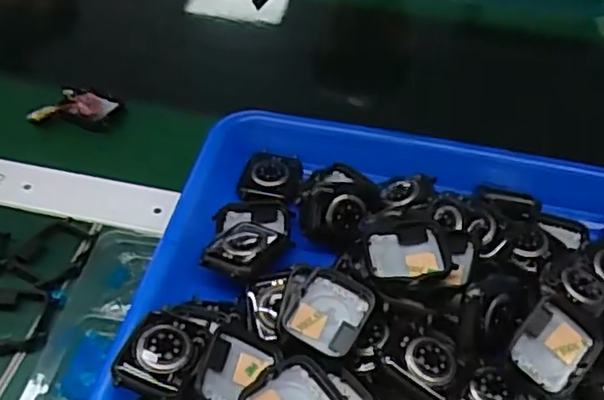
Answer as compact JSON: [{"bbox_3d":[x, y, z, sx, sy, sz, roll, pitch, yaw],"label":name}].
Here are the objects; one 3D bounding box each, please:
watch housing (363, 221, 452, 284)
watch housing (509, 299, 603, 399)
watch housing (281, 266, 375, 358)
[{"bbox_3d":[0.053,0.028,0.342,0.041,0.011,0.035,0,44,-5],"label":"watch housing"},{"bbox_3d":[0.121,0.071,0.318,0.037,0.008,0.041,33,72,4],"label":"watch housing"},{"bbox_3d":[0.011,0.055,0.325,0.041,0.007,0.040,20,59,4],"label":"watch housing"}]

